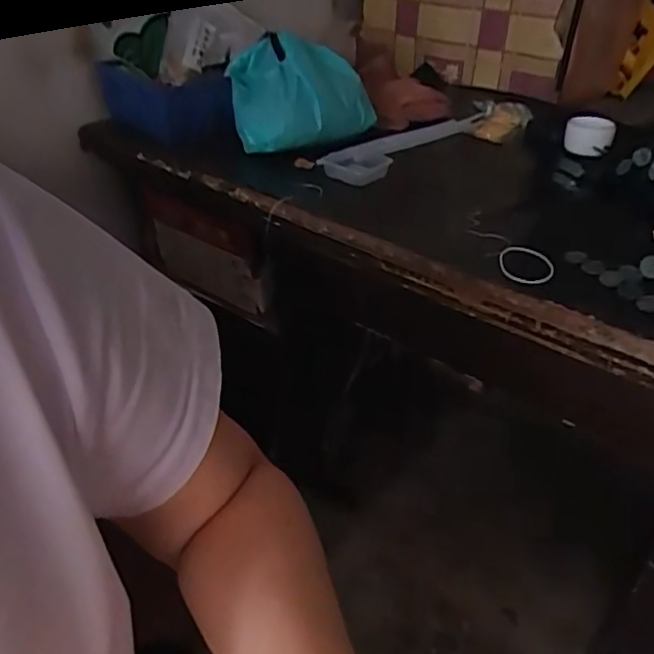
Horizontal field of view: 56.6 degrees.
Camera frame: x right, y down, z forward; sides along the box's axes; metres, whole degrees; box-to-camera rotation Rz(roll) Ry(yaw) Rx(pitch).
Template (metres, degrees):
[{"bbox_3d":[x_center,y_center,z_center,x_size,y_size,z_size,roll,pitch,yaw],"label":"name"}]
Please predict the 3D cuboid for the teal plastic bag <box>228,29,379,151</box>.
[{"bbox_3d":[-0.039,-0.340,0.882,0.192,0.133,0.114,-5,36,-8],"label":"teal plastic bag"}]

